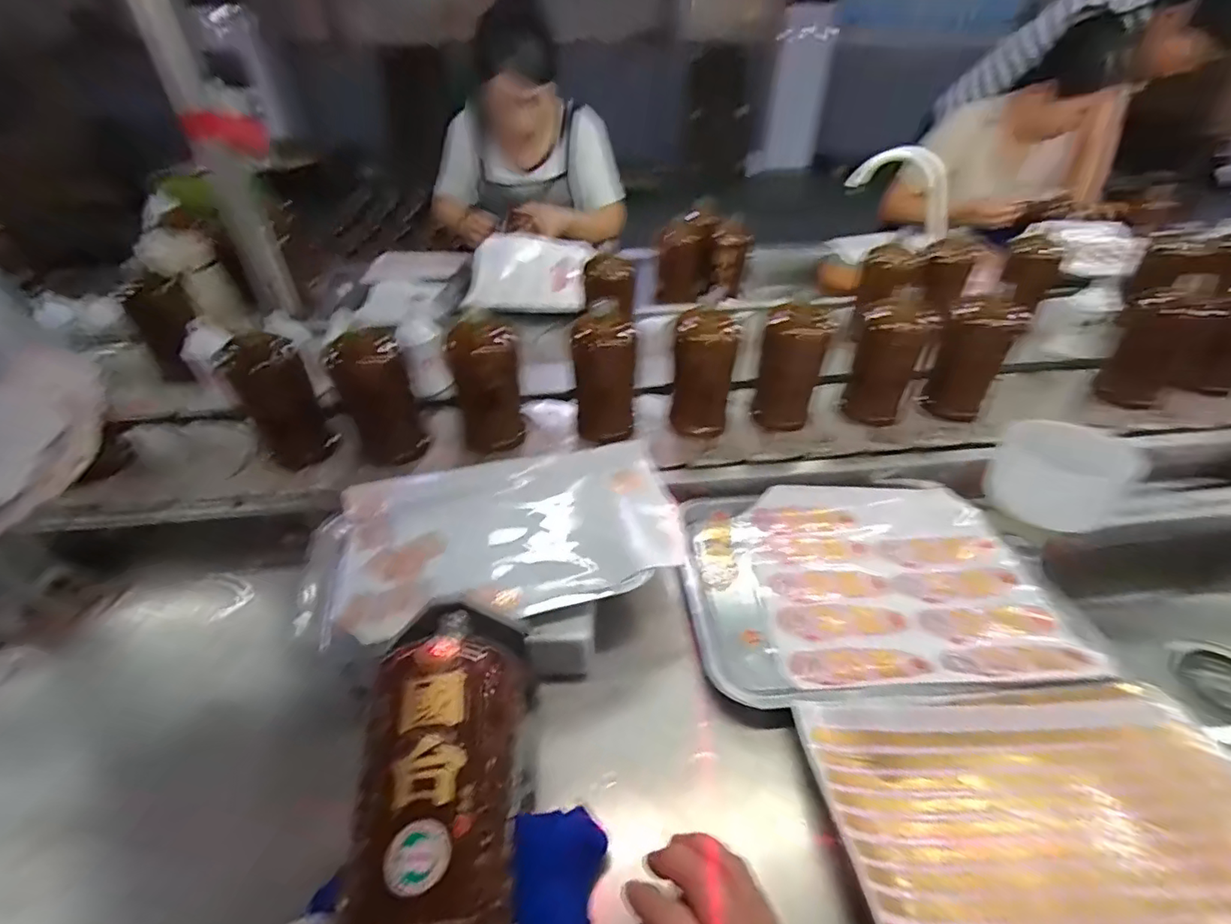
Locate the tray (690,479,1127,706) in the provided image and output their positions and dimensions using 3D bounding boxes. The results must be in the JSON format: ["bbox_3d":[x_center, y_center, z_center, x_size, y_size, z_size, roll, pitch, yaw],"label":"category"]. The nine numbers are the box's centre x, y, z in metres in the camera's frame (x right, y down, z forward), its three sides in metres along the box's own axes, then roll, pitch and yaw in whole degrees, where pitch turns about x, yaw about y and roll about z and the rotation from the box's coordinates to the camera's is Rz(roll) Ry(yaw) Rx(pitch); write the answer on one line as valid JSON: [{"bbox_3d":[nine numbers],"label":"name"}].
[{"bbox_3d":[0.241,0.112,0.538,0.342,0.027,0.268,-4,38,-2],"label":"tray"}]

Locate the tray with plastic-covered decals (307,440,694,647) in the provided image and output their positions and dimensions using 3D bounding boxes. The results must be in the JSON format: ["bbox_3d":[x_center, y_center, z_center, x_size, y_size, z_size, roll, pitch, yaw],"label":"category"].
[{"bbox_3d":[-0.106,0.067,0.529,0.339,0.041,0.210,-6,39,-7],"label":"tray with plastic-covered decals"}]

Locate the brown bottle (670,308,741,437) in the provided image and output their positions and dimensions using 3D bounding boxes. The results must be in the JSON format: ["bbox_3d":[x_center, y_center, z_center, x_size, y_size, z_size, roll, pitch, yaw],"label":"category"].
[{"bbox_3d":[0.111,-0.112,0.676,0.081,0.143,0.065,7,39,9],"label":"brown bottle"}]

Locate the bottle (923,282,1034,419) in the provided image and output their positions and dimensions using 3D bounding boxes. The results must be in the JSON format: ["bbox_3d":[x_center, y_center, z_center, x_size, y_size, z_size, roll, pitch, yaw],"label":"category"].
[{"bbox_3d":[0.477,-0.138,0.715,0.085,0.153,0.071,22,43,26],"label":"bottle"}]

